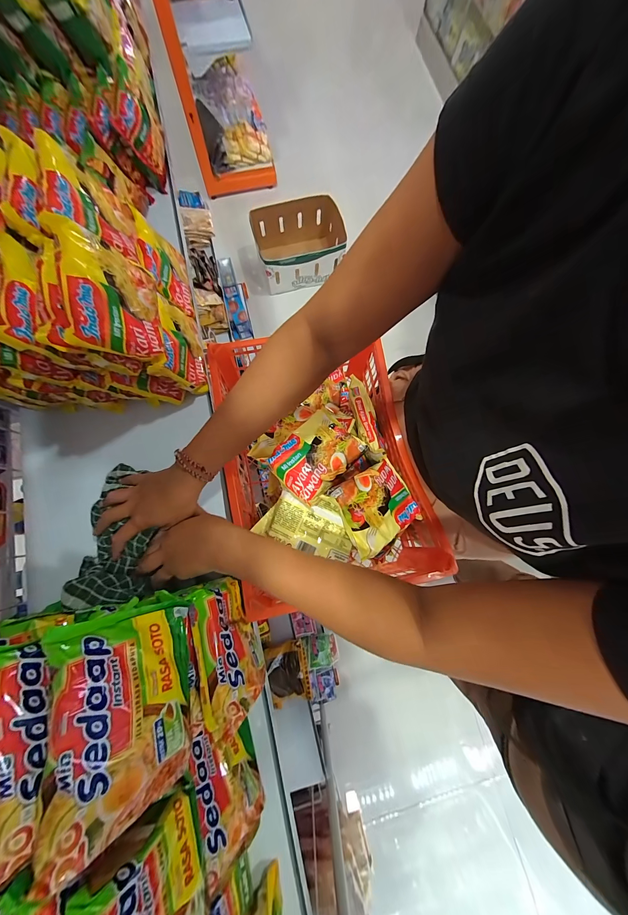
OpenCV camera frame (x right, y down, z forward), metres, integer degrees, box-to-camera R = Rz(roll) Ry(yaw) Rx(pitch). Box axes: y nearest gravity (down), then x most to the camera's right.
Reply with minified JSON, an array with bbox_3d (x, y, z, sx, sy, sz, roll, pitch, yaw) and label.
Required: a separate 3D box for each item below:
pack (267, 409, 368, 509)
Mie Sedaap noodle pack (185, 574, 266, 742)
[{"bbox_3d":[0.003,-0.008,0.408,0.094,0.023,0.128,42,79,8],"label":"pack"},{"bbox_3d":[-0.091,0.200,0.316,0.043,0.073,0.127,-14,78,-5],"label":"Mie Sedaap noodle pack"}]

